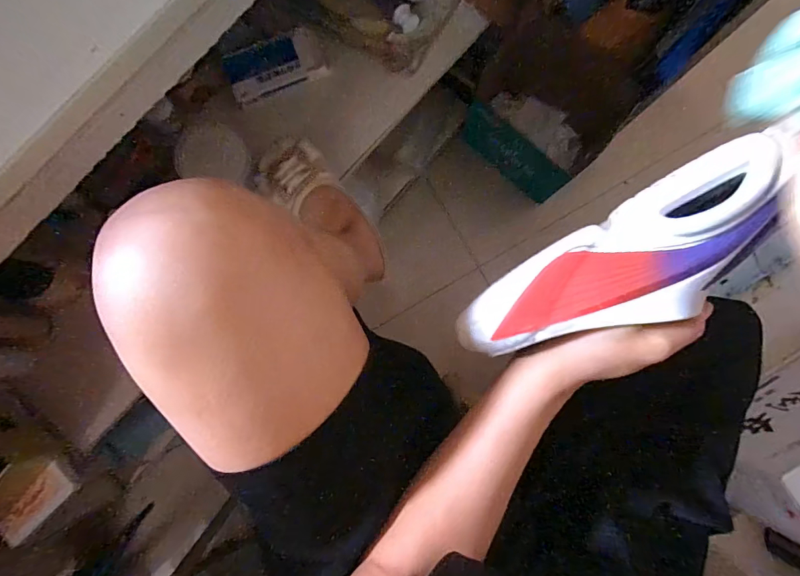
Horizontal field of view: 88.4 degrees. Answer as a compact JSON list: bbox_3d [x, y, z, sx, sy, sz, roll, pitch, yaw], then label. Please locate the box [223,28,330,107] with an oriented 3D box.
[{"bbox_3d":[-0.187,-0.333,0.618,0.143,0.031,0.063,-28,86,-14],"label":"box"}]

